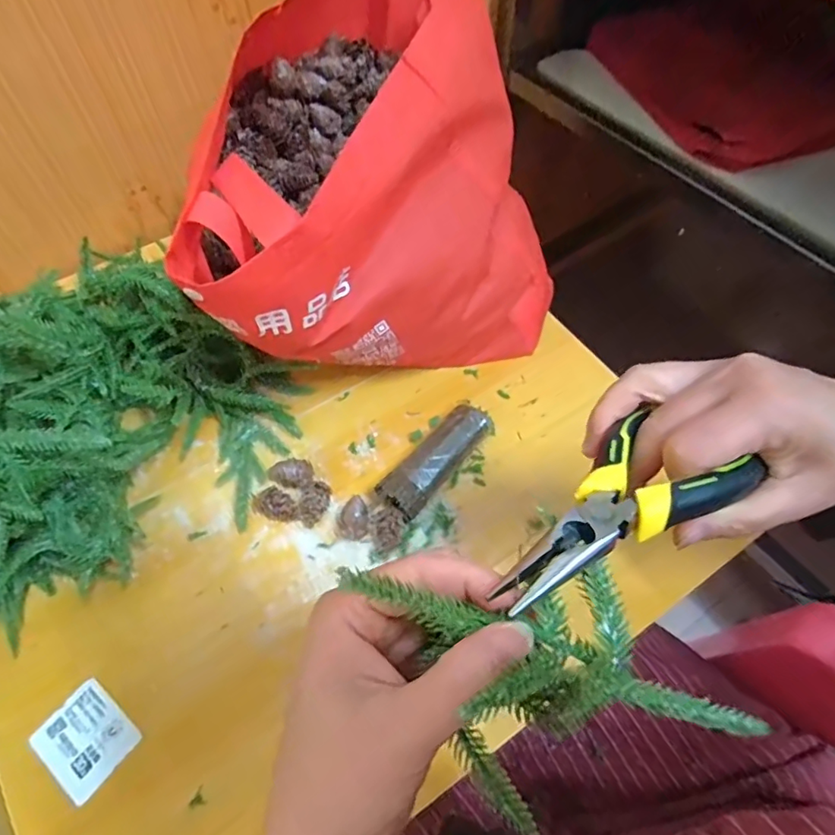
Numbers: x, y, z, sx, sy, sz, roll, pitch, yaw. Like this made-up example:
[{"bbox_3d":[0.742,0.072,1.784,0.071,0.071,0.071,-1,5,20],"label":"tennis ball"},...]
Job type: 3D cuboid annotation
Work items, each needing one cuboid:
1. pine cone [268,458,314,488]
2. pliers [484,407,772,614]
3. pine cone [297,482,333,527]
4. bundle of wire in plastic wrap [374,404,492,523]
[{"bbox_3d":[-0.102,0.044,0.441,0.038,0.015,0.020,10,60,7],"label":"pine cone"},{"bbox_3d":[0.074,0.032,0.209,0.126,0.018,0.051,-23,60,-31],"label":"pliers"},{"bbox_3d":[-0.081,0.067,0.426,0.025,0.019,0.031,-1,59,1],"label":"pine cone"},{"bbox_3d":[0.019,0.033,0.441,0.036,0.030,0.114,37,66,21],"label":"bundle of wire in plastic wrap"}]

